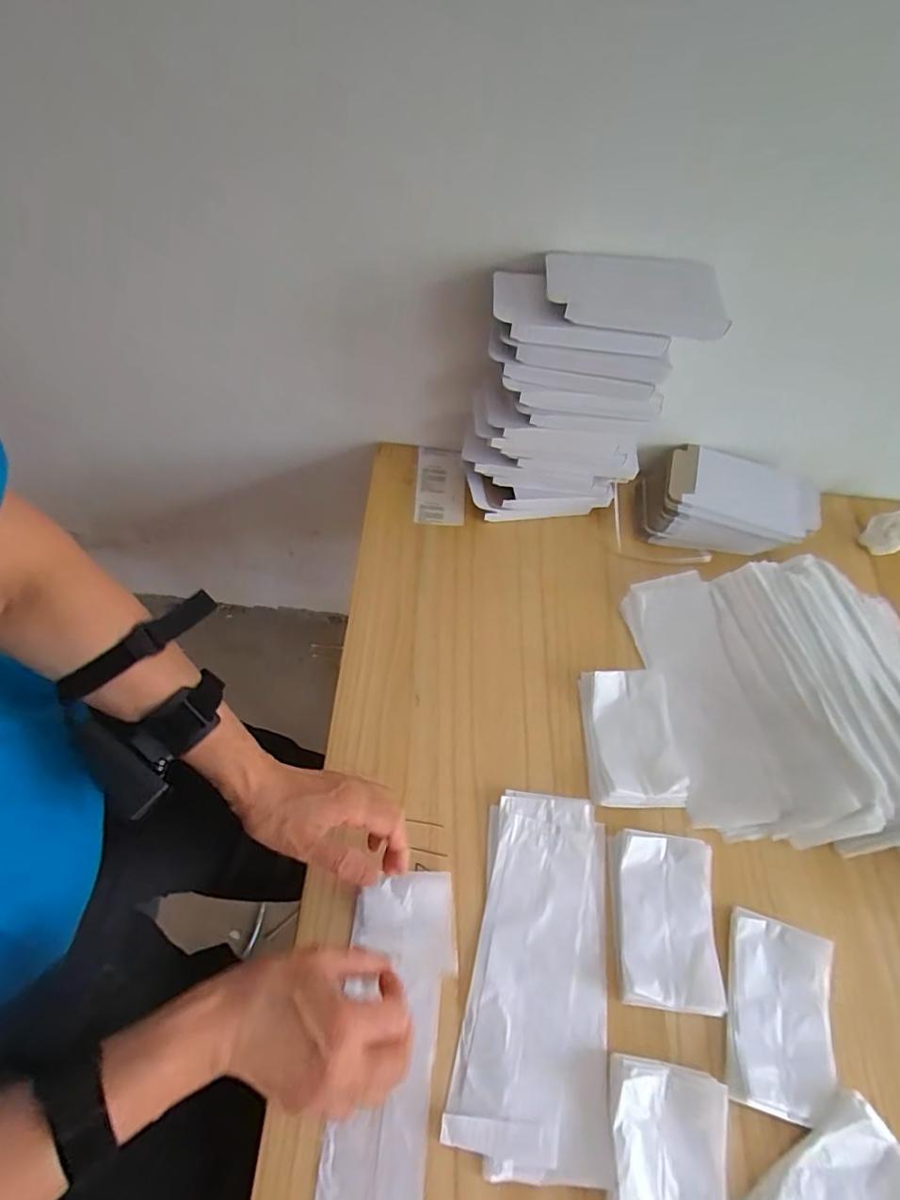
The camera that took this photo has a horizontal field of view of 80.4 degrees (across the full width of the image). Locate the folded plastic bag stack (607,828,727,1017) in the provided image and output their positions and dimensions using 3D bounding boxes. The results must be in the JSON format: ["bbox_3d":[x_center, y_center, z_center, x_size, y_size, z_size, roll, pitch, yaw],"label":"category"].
[{"bbox_3d":[0.186,0.272,0.459,0.084,0.013,0.129,9,59,0],"label":"folded plastic bag stack"}]

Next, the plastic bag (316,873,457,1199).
[{"bbox_3d":[-0.047,0.338,0.397,0.080,0.012,0.239,8,60,1],"label":"plastic bag"}]

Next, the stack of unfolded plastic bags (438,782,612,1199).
[{"bbox_3d":[0.074,0.297,0.440,0.114,0.009,0.255,10,59,0],"label":"stack of unfolded plastic bags"}]

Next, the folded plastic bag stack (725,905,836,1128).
[{"bbox_3d":[0.271,0.338,0.437,0.083,0.016,0.130,19,60,5],"label":"folded plastic bag stack"}]

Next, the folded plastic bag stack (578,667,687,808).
[{"bbox_3d":[0.185,0.136,0.536,0.092,0.019,0.132,3,60,-4],"label":"folded plastic bag stack"}]

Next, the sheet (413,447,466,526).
[{"bbox_3d":[-0.012,-0.148,0.690,0.063,0.010,0.122,3,60,-4],"label":"sheet"}]

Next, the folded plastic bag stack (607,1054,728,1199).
[{"bbox_3d":[0.156,0.416,0.376,0.087,0.012,0.133,12,59,1],"label":"folded plastic bag stack"}]

